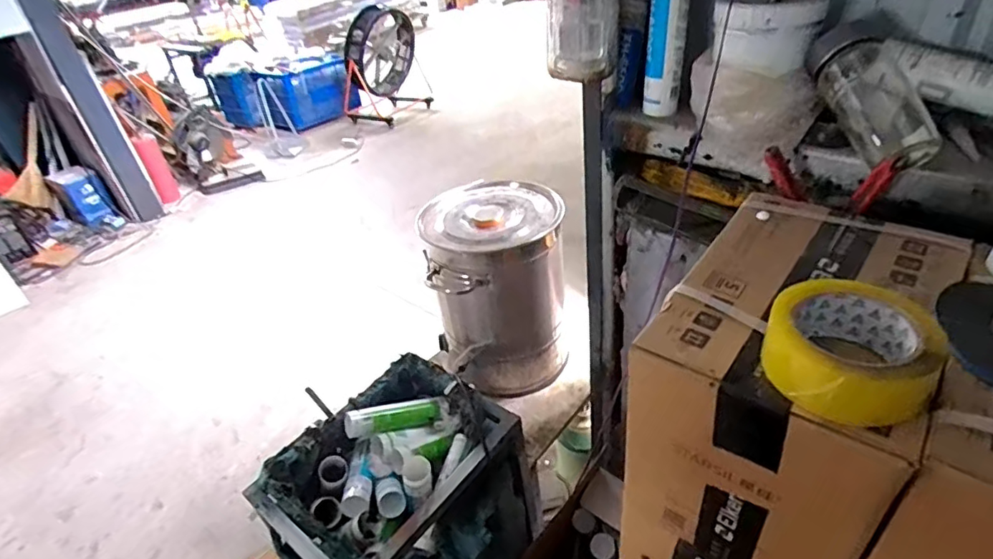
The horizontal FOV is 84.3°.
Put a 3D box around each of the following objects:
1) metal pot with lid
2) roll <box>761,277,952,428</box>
[{"bbox_3d":[0.009,0.028,1.229,0.272,0.400,0.257,-5,35,4],"label":"metal pot with lid"},{"bbox_3d":[0.260,0.052,0.407,0.104,0.053,0.104,-5,35,4],"label":"roll"}]

